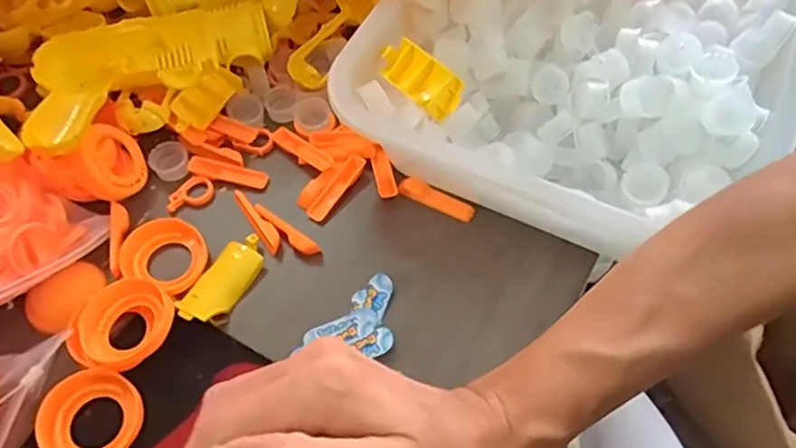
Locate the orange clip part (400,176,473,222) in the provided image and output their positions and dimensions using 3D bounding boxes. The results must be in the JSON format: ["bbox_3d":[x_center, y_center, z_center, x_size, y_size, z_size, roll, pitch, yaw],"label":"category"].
[{"bbox_3d":[0.031,-0.020,0.462,0.061,0.006,0.016,25,61,16],"label":"orange clip part"}]

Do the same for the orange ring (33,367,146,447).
[{"bbox_3d":[-0.190,0.121,0.370,0.057,0.013,0.059,-30,76,-26],"label":"orange ring"}]

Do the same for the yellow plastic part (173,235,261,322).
[{"bbox_3d":[-0.123,0.039,0.424,0.030,0.013,0.074,31,63,18],"label":"yellow plastic part"}]

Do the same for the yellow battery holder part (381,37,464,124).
[{"bbox_3d":[0.015,-0.107,0.428,0.068,0.014,0.033,46,108,20],"label":"yellow battery holder part"}]

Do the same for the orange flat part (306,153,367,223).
[{"bbox_3d":[-0.048,-0.029,0.466,0.014,0.004,0.063,34,72,6],"label":"orange flat part"}]

